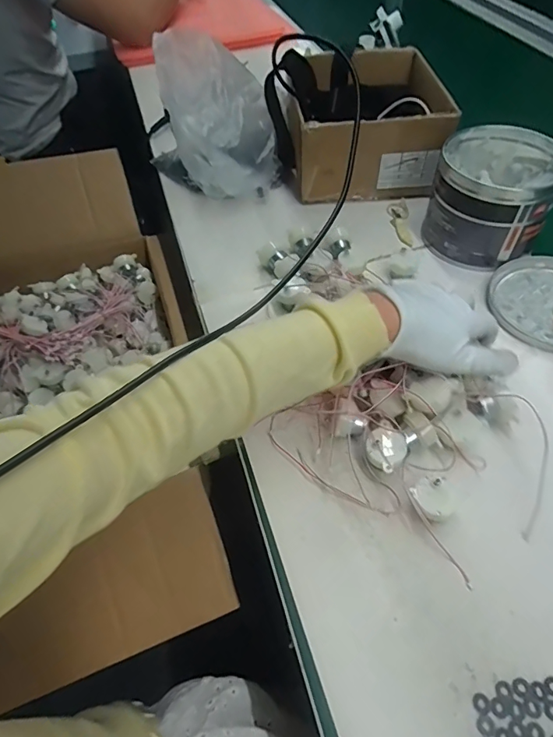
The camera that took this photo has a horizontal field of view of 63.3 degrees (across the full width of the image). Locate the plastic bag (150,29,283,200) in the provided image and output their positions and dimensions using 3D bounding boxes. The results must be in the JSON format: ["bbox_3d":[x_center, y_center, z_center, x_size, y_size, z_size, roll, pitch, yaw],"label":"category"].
[{"bbox_3d":[-0.084,-0.317,0.591,0.160,0.157,0.147,-14,54,-8],"label":"plastic bag"}]

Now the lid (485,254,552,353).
[{"bbox_3d":[0.295,-0.071,0.479,0.129,0.011,0.131,-2,54,3],"label":"lid"}]

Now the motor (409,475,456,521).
[{"bbox_3d":[0.118,0.101,0.340,0.030,0.024,0.030,-2,54,3],"label":"motor"}]

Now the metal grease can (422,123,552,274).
[{"bbox_3d":[0.245,-0.198,0.513,0.122,0.102,0.139,25,60,21],"label":"metal grease can"}]

